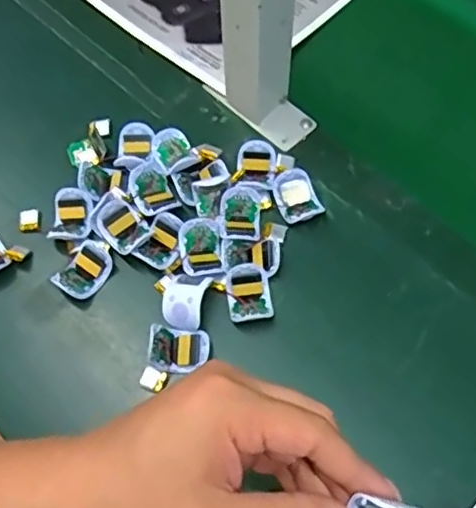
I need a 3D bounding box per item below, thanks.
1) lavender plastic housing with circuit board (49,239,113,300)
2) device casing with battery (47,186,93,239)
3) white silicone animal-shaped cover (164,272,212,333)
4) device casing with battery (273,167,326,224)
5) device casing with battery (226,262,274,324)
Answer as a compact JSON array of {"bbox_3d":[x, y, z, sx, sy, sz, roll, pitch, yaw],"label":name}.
[{"bbox_3d":[-0.113,0.012,0.464,0.031,0.013,0.044,28,70,14],"label":"lavender plastic housing with circuit board"},{"bbox_3d":[-0.128,-0.030,0.481,0.033,0.019,0.038,0,65,2],"label":"device casing with battery"},{"bbox_3d":[-0.038,0.034,0.443,0.029,0.018,0.038,11,66,8],"label":"white silicone animal-shaped cover"},{"bbox_3d":[0.044,-0.044,0.479,0.030,0.014,0.042,-20,66,-6],"label":"device casing with battery"},{"bbox_3d":[0.008,0.029,0.450,0.031,0.015,0.042,-8,65,-1],"label":"device casing with battery"}]

